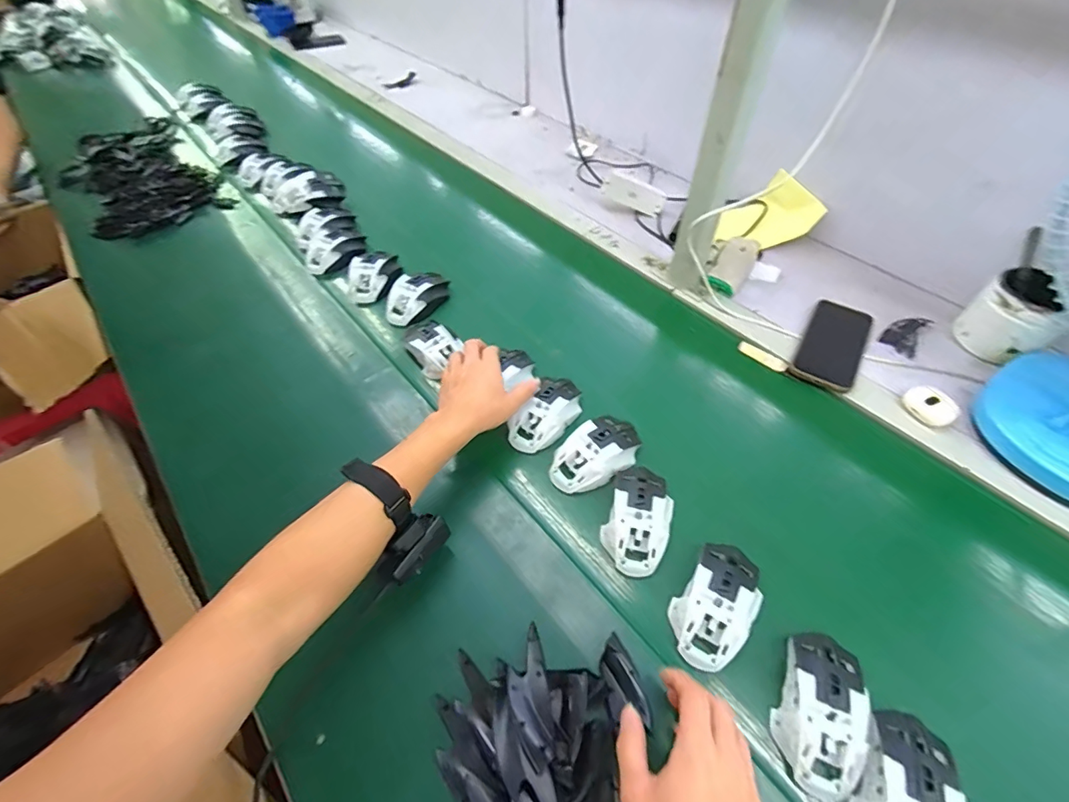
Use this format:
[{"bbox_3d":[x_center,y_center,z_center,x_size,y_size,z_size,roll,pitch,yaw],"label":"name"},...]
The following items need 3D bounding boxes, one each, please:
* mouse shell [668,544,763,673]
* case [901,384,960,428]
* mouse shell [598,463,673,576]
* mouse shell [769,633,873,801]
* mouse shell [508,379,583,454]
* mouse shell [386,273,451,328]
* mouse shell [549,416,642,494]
[{"bbox_3d":[0.170,0.185,0.437,0.064,0.031,0.112,32,61,24],"label":"mouse shell"},{"bbox_3d":[0.475,0.005,0.568,0.035,0.023,0.054,-31,58,-19],"label":"case"},{"bbox_3d":[0.108,0.120,0.494,0.064,0.034,0.113,14,55,13],"label":"mouse shell"},{"bbox_3d":[0.236,0.251,0.385,0.063,0.034,0.113,19,56,16],"label":"mouse shell"},{"bbox_3d":[0.017,0.015,0.577,0.052,0.032,0.112,32,61,24],"label":"mouse shell"},{"bbox_3d":[-0.181,-0.158,0.722,0.065,0.032,0.105,20,57,17],"label":"mouse shell"},{"bbox_3d":[0.070,0.060,0.540,0.110,0.035,0.064,-36,60,-22],"label":"mouse shell"}]

